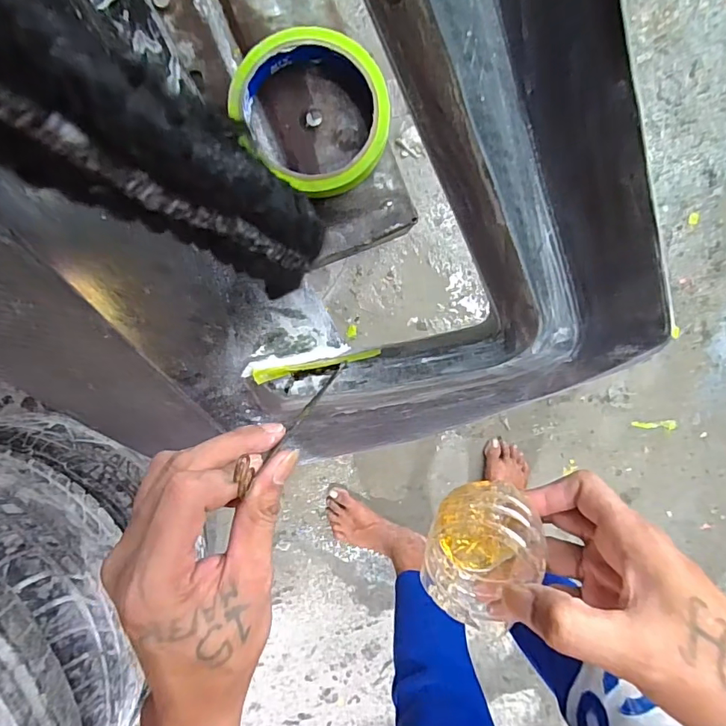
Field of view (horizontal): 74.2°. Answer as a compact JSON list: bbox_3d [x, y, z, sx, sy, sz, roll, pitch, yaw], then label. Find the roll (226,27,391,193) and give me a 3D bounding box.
[{"bbox_3d":[-0.031,-0.150,0.293,0.091,0.024,0.090,0,95,-1],"label":"roll"}]

